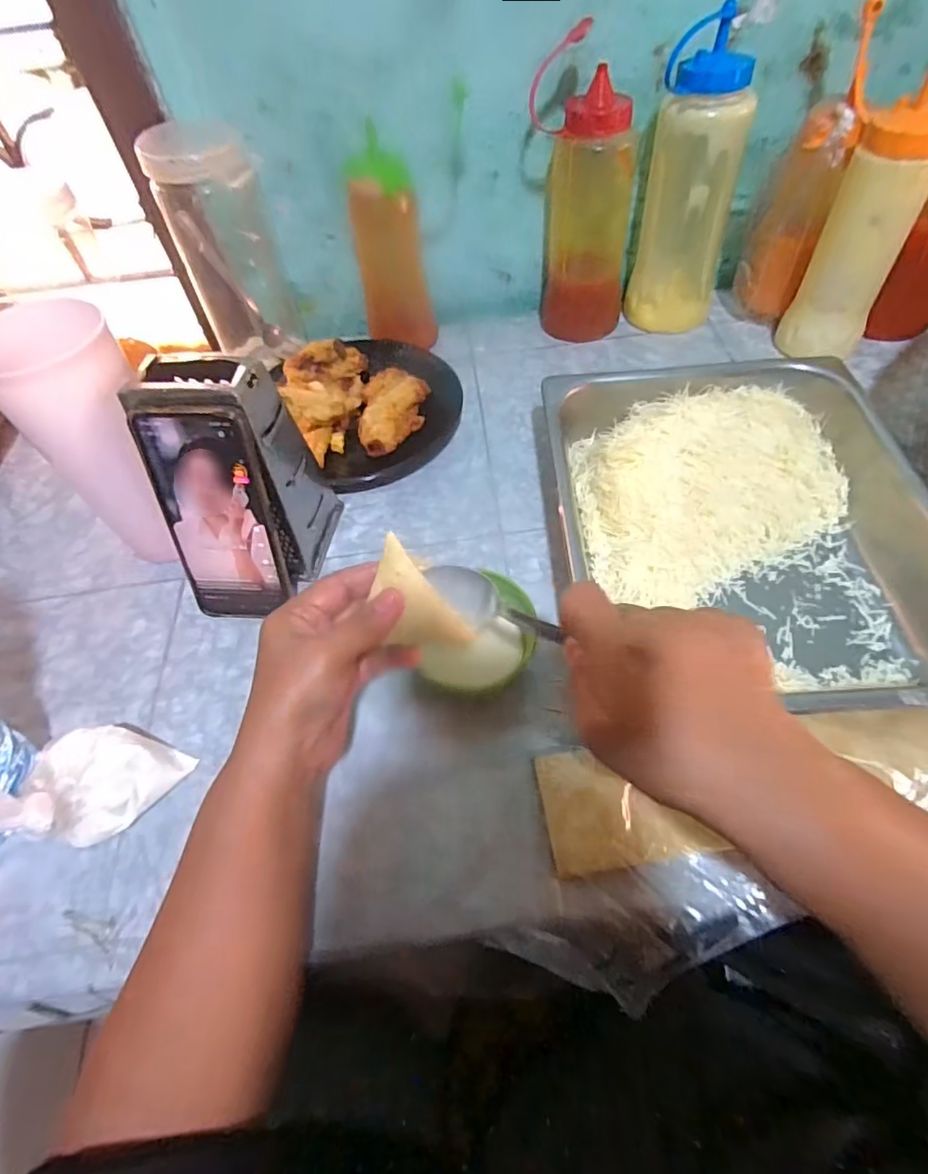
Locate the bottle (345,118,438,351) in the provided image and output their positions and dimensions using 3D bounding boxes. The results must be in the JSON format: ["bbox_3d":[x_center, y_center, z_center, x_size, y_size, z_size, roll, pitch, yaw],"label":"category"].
[{"bbox_3d":[-0.074,-0.348,0.589,0.067,0.174,0.062,-2,55,4],"label":"bottle"}]

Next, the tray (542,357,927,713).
[{"bbox_3d":[0.203,-0.048,0.429,0.254,0.061,0.323,-5,55,2],"label":"tray"}]

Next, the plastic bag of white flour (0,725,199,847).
[{"bbox_3d":[-0.236,0.120,0.346,0.078,0.079,0.085,11,57,13],"label":"plastic bag of white flour"}]

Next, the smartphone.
[{"bbox_3d":[-0.176,-0.052,0.403,0.077,0.170,0.017,5,35,9],"label":"smartphone"}]

